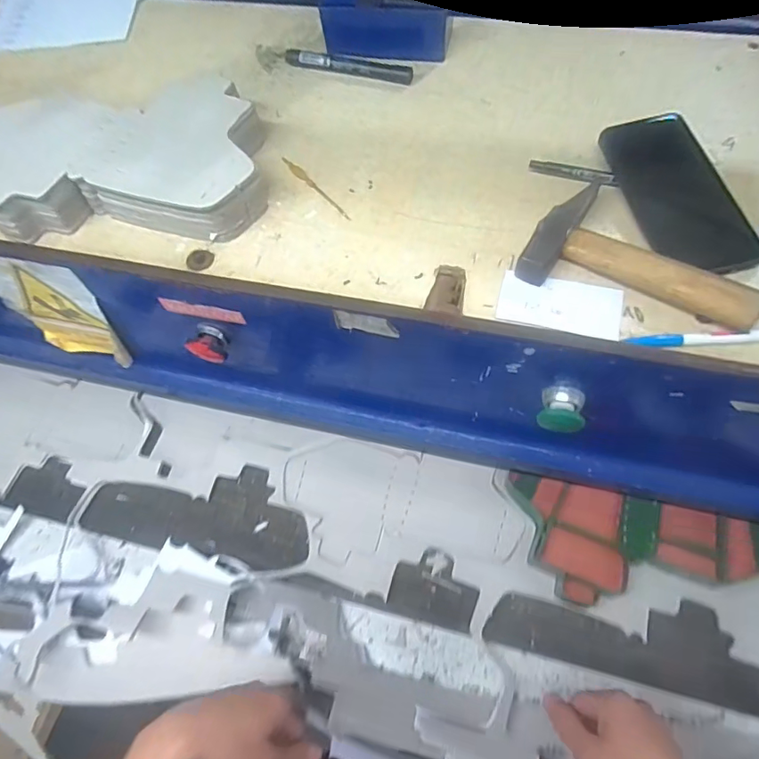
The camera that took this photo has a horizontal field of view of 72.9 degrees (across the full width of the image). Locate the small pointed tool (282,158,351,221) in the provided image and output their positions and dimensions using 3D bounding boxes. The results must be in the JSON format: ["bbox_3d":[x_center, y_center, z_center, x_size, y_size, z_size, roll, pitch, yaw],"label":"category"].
[{"bbox_3d":[-0.060,-0.180,0.480,0.009,0.006,0.100,-37,66,-15],"label":"small pointed tool"}]

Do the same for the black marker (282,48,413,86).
[{"bbox_3d":[-0.035,-0.338,0.553,0.144,0.019,0.020,20,66,14],"label":"black marker"}]

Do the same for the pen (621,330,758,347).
[{"bbox_3d":[0.253,-0.032,0.375,0.134,0.012,0.013,-3,62,3],"label":"pen"}]

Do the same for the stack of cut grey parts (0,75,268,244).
[{"bbox_3d":[-0.249,-0.199,0.478,0.283,0.049,0.166,-3,62,2],"label":"stack of cut grey parts"}]

